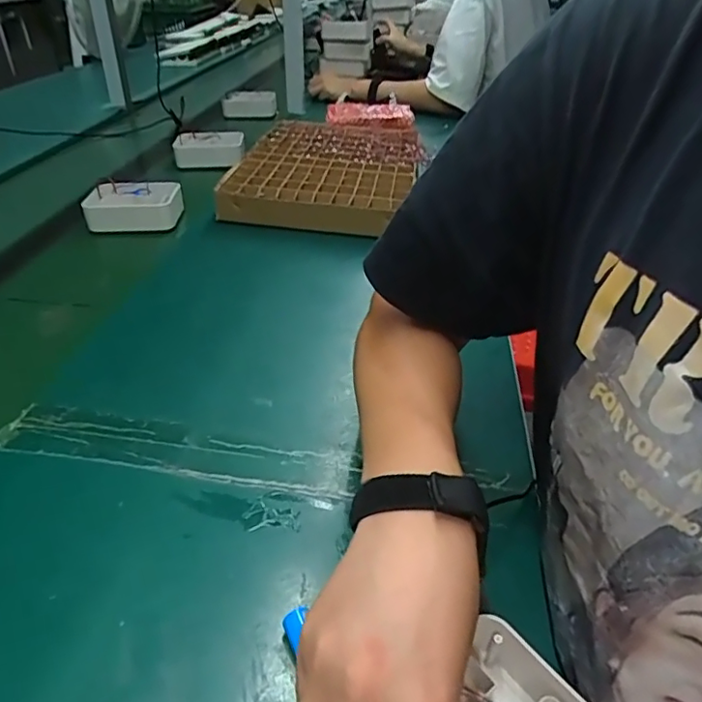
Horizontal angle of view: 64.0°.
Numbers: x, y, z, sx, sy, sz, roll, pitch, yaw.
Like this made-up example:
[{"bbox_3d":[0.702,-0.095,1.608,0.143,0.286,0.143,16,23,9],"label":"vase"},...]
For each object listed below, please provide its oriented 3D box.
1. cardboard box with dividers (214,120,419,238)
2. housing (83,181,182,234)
[{"bbox_3d":[-0.039,-0.324,1.014,0.287,0.058,0.467,8,36,8],"label":"cardboard box with dividers"},{"bbox_3d":[-0.332,-0.223,0.862,0.136,0.056,0.098,-5,36,-10],"label":"housing"}]

